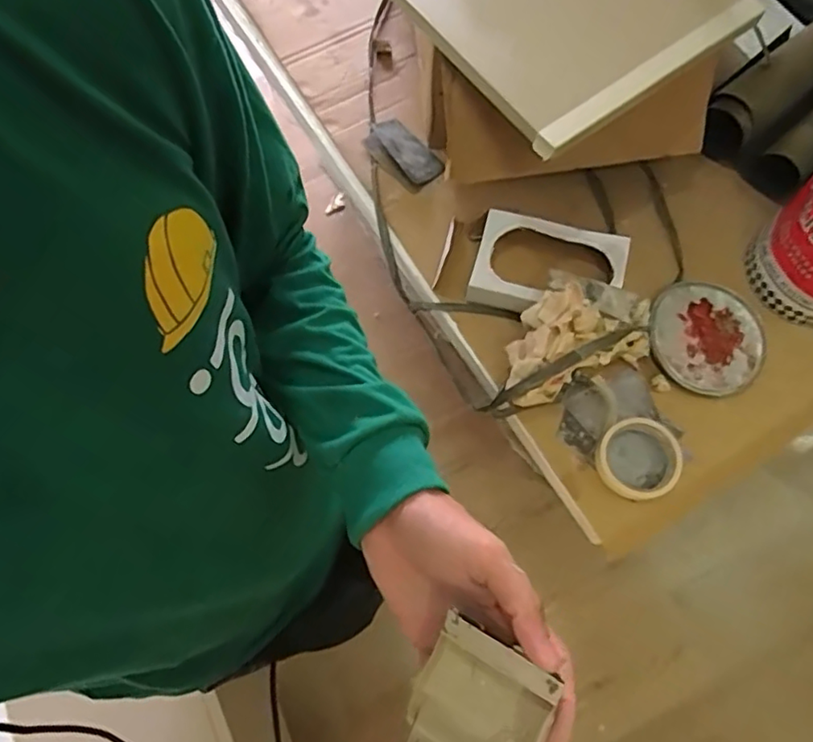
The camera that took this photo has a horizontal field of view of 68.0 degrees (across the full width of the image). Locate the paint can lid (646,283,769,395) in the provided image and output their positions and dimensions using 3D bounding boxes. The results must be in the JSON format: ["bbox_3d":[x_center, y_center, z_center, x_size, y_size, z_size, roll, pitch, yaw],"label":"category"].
[{"bbox_3d":[0.387,-0.048,0.778,0.149,0.021,0.148,2,74,-6],"label":"paint can lid"}]

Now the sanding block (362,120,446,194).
[{"bbox_3d":[-0.002,-0.309,0.863,0.122,0.022,0.068,43,79,12],"label":"sanding block"}]

